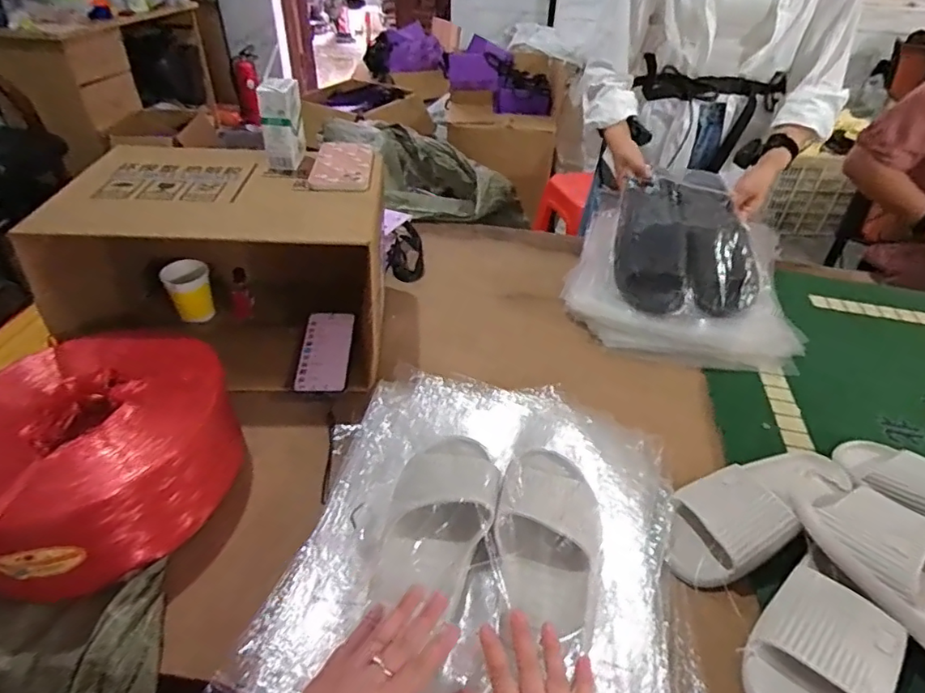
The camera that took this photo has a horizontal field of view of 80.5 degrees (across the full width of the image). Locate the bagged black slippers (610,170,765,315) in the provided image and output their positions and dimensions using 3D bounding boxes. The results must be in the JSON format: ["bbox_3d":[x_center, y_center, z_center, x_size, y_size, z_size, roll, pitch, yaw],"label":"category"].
[{"bbox_3d":[0.401,-0.184,0.979,0.241,0.075,0.289,4,78,13],"label":"bagged black slippers"}]

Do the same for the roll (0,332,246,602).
[{"bbox_3d":[-0.380,0.106,0.589,0.250,0.130,0.234,1,39,-1],"label":"roll"}]

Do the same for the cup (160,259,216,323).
[{"bbox_3d":[-0.416,-0.083,0.835,0.065,0.088,0.074,-17,42,-22],"label":"cup"}]

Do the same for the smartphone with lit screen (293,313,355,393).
[{"bbox_3d":[-0.199,0.004,0.808,0.070,0.011,0.159,5,45,-6],"label":"smartphone with lit screen"}]

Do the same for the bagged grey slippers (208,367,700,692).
[{"bbox_3d":[0.028,0.205,0.581,0.404,0.083,0.473,7,39,6],"label":"bagged grey slippers"}]

